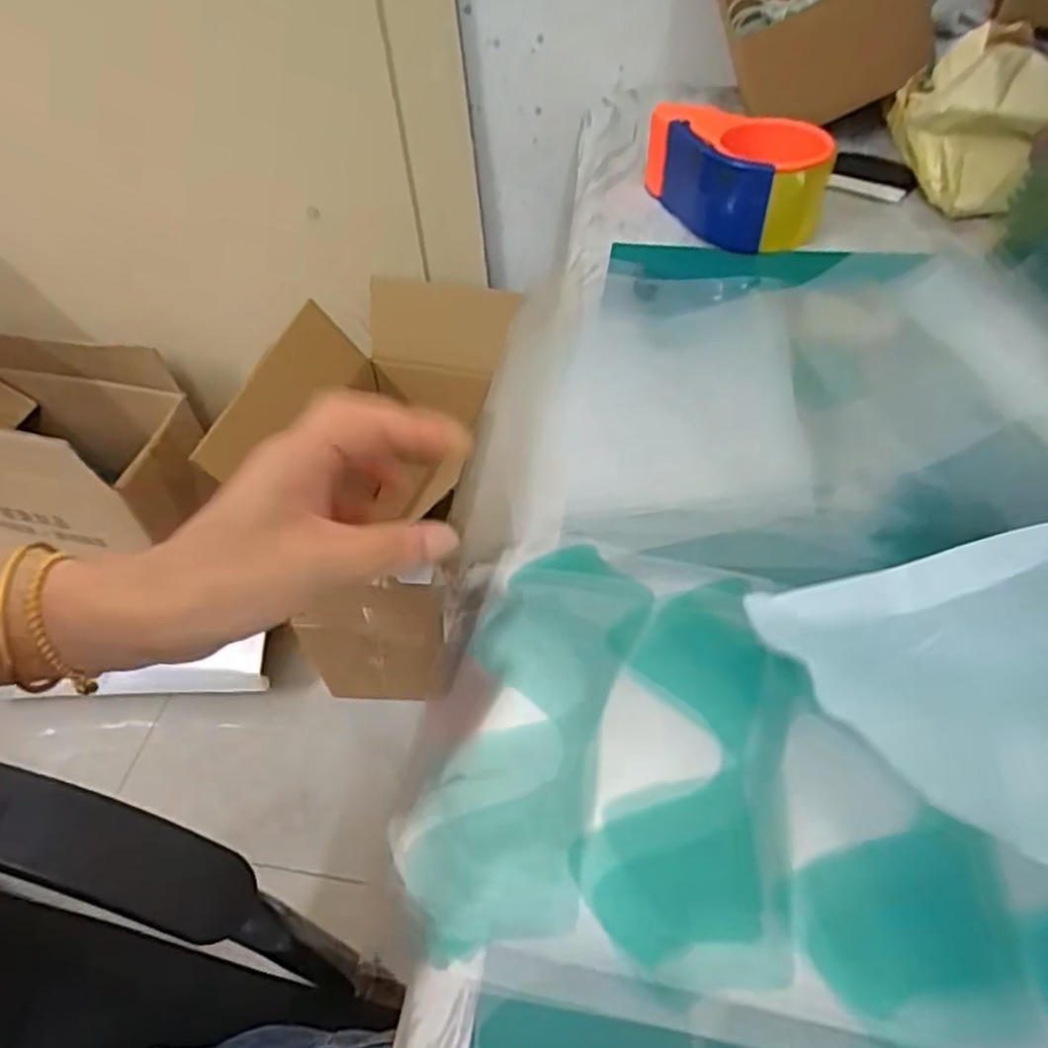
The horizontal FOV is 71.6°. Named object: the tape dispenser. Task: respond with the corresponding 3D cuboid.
[{"bbox_3d":[0.154,-0.262,0.536,0.076,0.059,0.141,-28,53,-19],"label":"tape dispenser"}]

